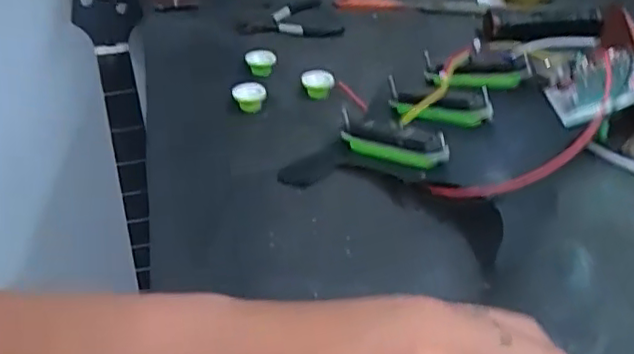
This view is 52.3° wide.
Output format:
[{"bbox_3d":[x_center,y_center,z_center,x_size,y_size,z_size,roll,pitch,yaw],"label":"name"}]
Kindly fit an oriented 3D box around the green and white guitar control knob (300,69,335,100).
[{"bbox_3d":[0.001,-0.076,0.523,0.025,0.017,0.022,9,37,15],"label":"green and white guitar control knob"}]

